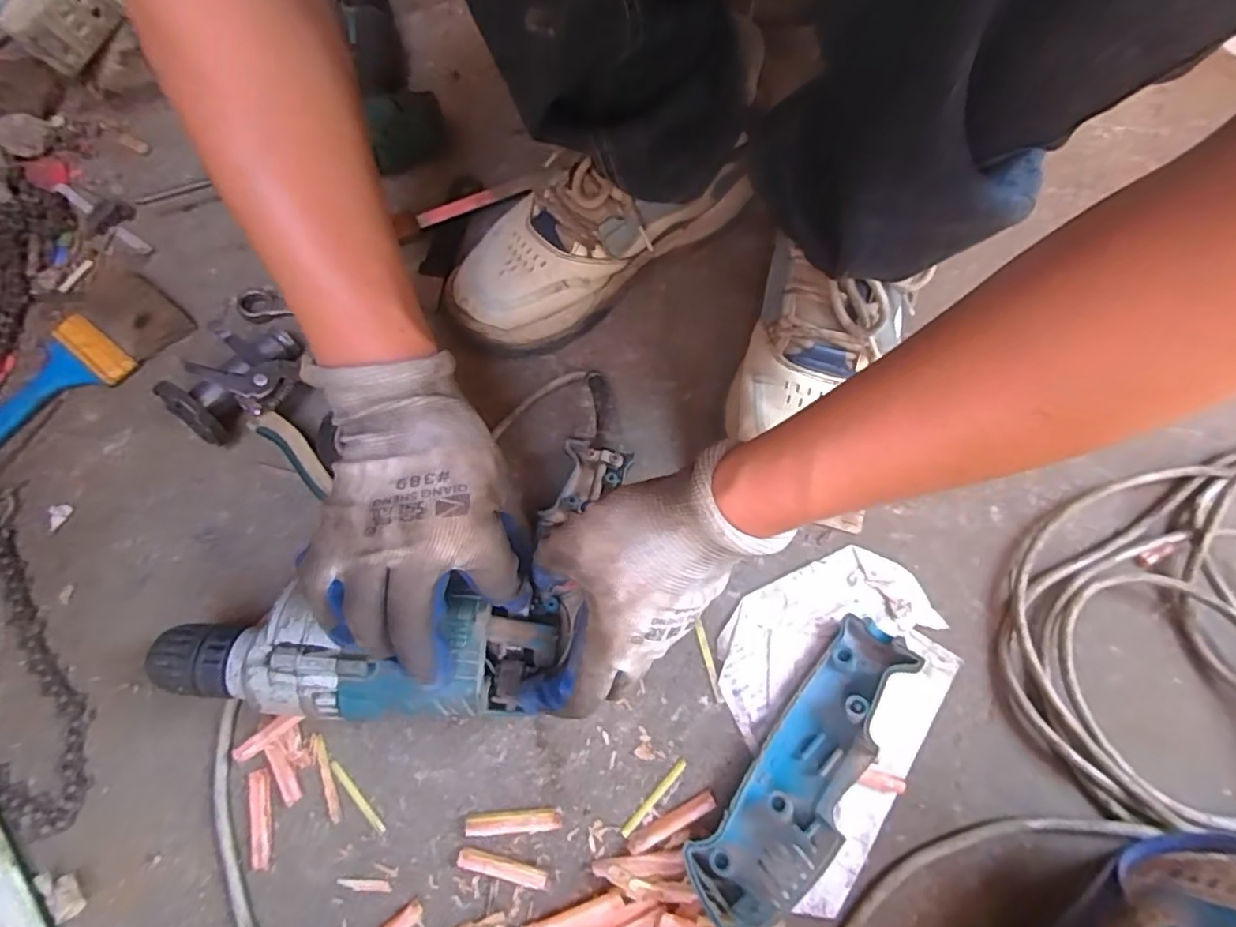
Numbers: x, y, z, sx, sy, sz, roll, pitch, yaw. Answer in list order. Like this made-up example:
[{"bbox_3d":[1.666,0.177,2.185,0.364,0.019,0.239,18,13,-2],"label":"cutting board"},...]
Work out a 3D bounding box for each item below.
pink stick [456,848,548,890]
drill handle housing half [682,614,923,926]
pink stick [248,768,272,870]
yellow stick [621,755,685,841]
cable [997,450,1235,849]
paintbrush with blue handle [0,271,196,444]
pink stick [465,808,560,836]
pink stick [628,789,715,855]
[{"bbox_3d":[-0.064,0.225,0.339,0.050,0.006,0.010,11,67,6],"label":"pink stick"},{"bbox_3d":[0.109,0.172,0.342,0.057,0.029,0.177,37,73,16],"label":"drill handle housing half"},{"bbox_3d":[-0.207,0.204,0.350,0.012,0.004,0.051,-12,67,-4],"label":"pink stick"},{"bbox_3d":[0.021,0.193,0.352,0.006,0.004,0.052,40,75,15],"label":"yellow stick"},{"bbox_3d":[0.389,0.107,0.362,0.307,0.028,0.228,-12,67,-3],"label":"cable"},{"bbox_3d":[-0.431,-0.080,0.468,0.181,0.014,0.096,-42,72,-15],"label":"paintbrush with blue handle"},{"bbox_3d":[-0.060,0.205,0.349,0.053,0.006,0.011,-5,66,0],"label":"pink stick"},{"bbox_3d":[0.030,0.203,0.345,0.054,0.004,0.010,-26,68,-9],"label":"pink stick"}]

